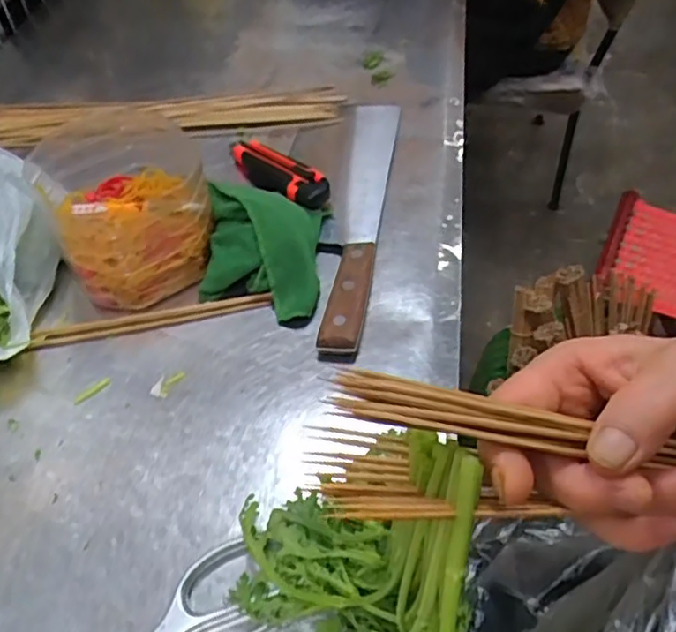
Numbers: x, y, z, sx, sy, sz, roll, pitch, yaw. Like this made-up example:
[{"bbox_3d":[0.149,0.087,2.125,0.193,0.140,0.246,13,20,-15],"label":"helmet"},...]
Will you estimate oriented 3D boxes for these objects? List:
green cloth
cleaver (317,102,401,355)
[{"bbox_3d":[-0.067,-0.065,0.553,0.109,0.051,0.136,4,51,4],"label":"green cloth"},{"bbox_3d":[0.017,-0.107,0.607,0.052,0.020,0.342,7,51,6],"label":"cleaver"}]

